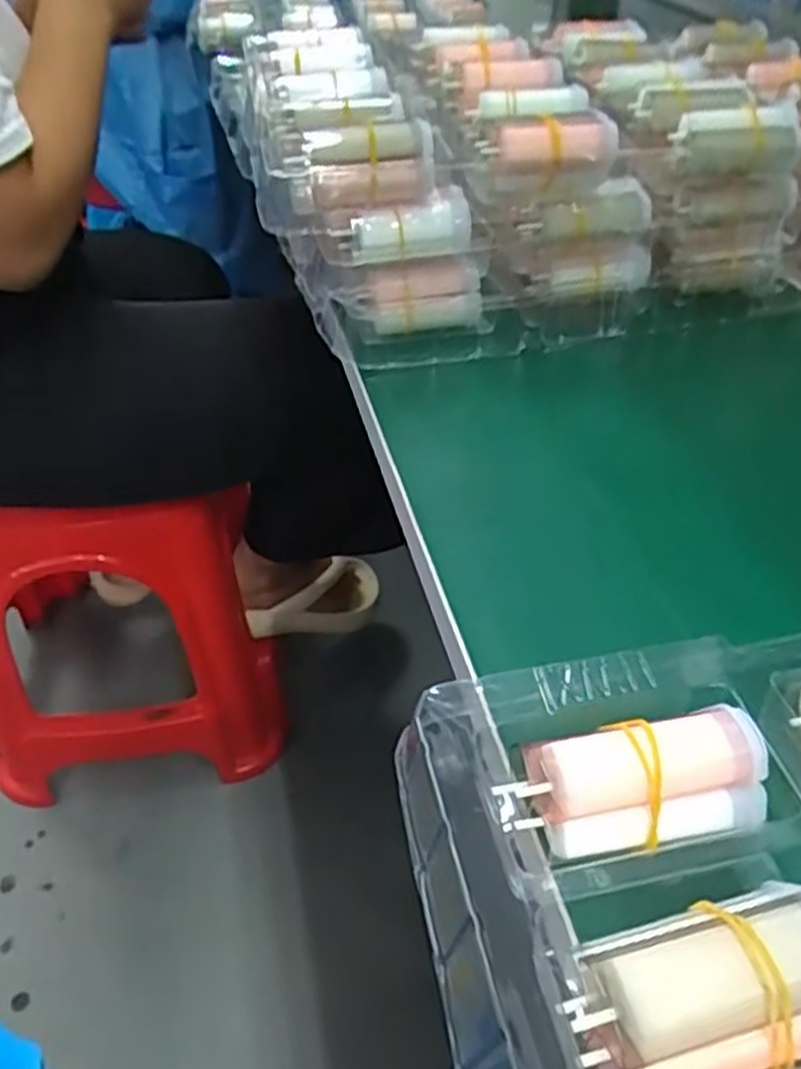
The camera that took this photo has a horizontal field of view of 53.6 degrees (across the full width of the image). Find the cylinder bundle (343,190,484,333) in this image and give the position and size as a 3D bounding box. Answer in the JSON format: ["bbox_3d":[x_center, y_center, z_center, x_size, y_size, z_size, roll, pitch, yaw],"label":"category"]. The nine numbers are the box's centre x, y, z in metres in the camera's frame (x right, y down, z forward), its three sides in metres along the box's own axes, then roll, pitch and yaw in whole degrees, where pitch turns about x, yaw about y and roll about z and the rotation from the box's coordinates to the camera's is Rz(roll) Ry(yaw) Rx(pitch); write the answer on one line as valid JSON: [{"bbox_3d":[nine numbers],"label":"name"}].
[{"bbox_3d":[0.010,-0.150,0.451,0.071,0.070,0.029,-11,45,-13],"label":"cylinder bundle"}]

